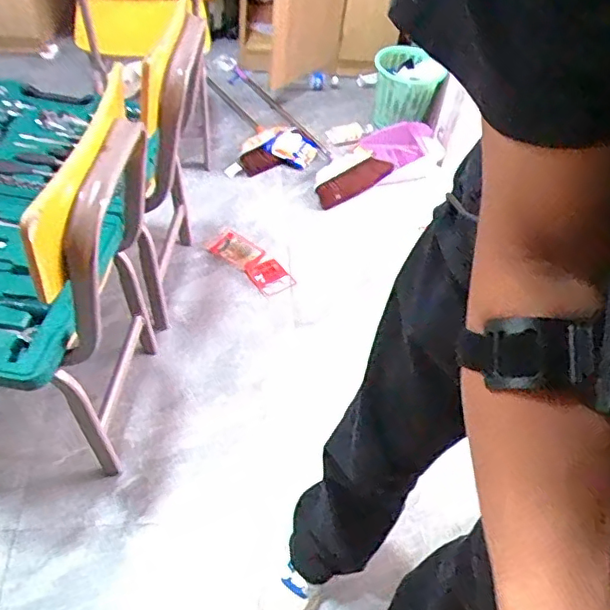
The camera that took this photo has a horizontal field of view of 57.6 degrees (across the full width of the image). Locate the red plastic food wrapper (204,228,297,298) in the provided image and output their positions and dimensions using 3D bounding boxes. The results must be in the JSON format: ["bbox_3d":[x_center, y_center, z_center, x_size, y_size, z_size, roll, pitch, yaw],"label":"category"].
[{"bbox_3d":[-0.157,-0.124,1.575,0.277,0.022,0.103,38,58,21],"label":"red plastic food wrapper"}]

